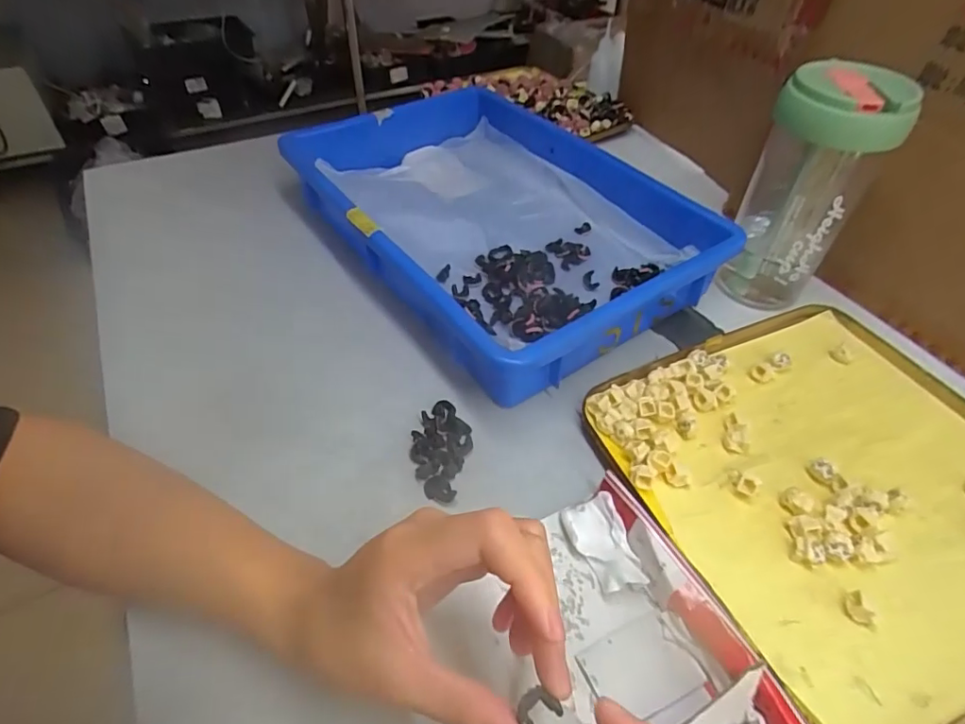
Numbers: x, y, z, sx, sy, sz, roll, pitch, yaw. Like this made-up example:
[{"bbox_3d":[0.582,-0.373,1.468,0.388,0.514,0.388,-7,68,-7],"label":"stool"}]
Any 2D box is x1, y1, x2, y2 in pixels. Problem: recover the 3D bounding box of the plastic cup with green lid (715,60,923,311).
[{"bbox_3d":[0.245,-0.131,0.409,0.079,0.159,0.071,25,52,21],"label":"plastic cup with green lid"}]

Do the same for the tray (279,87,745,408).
[{"bbox_3d":[0.005,-0.135,0.482,0.249,0.058,0.362,-26,52,-25],"label":"tray"}]

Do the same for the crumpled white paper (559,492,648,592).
[{"bbox_3d":[0.066,0.101,0.297,0.030,0.016,0.052,-11,47,-12],"label":"crumpled white paper"}]

